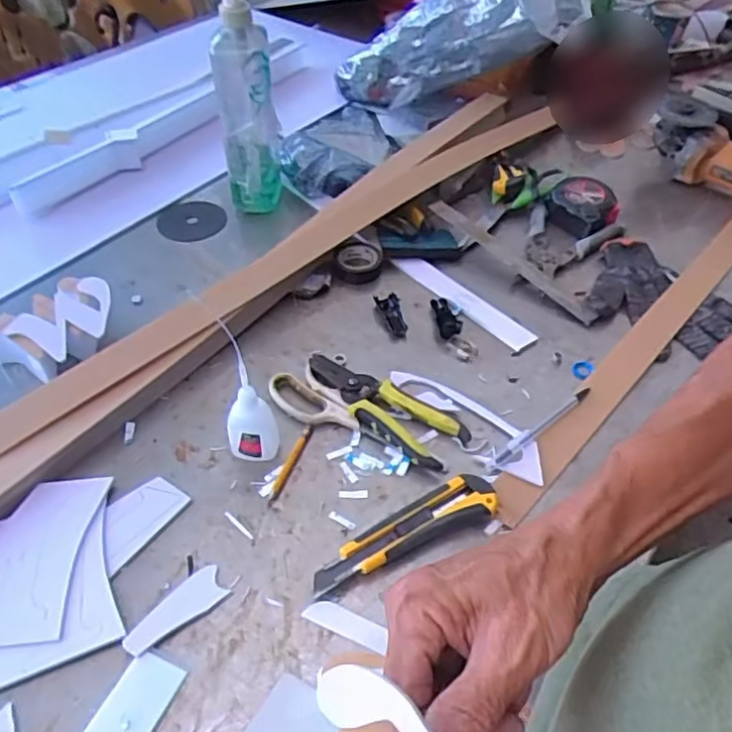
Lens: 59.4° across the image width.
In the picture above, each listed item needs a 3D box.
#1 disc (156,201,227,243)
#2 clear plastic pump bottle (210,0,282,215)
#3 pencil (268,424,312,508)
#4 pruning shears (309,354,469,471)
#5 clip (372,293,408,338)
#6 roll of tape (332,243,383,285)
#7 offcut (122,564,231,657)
[{"bbox_3d":[-0.230,-0.190,0.838,0.082,0.006,0.083,0,51,0],"label":"disc"},{"bbox_3d":[-0.144,-0.322,0.767,0.063,0.286,0.095,-6,47,-6],"label":"clear plastic pump bottle"},{"bbox_3d":[-0.067,0.084,0.576,0.010,0.008,0.093,13,48,11],"label":"pencil"},{"bbox_3d":[0.016,0.036,0.615,0.169,0.021,0.059,35,55,28],"label":"pruning shears"},{"bbox_3d":[0.026,-0.056,0.715,0.031,0.010,0.066,-7,47,-8],"label":"clip"},{"bbox_3d":[-0.010,-0.123,0.767,0.060,0.018,0.060,1,46,-1],"label":"roll of tape"},{"bbox_3d":[-0.143,0.184,0.481,0.079,0.006,0.030,-33,55,-28],"label":"offcut"}]

